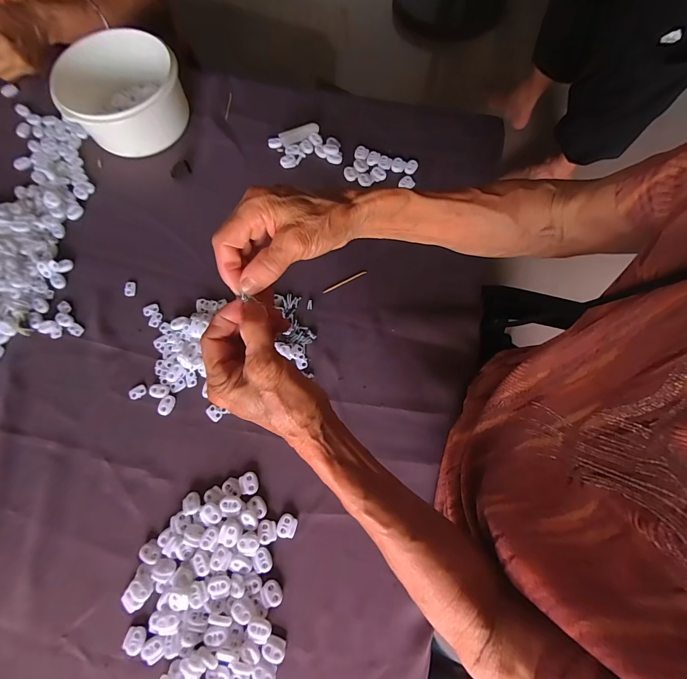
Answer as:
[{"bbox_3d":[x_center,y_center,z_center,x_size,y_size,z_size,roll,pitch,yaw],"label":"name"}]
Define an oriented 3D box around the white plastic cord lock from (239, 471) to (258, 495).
[{"bbox_3d":[-0.103,0.155,0.379,0.019,0.005,0.022,-12,72,-4],"label":"white plastic cord lock"}]

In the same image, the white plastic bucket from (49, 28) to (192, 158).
[{"bbox_3d":[-0.304,-0.342,0.491,0.129,0.088,0.157,42,77,13],"label":"white plastic bucket"}]

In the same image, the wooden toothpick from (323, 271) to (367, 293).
[{"bbox_3d":[0.002,-0.074,0.450,0.062,0.004,0.005,-26,74,-8],"label":"wooden toothpick"}]

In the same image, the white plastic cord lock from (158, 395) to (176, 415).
[{"bbox_3d":[-0.204,0.075,0.405,0.016,0.004,0.023,13,73,5],"label":"white plastic cord lock"}]

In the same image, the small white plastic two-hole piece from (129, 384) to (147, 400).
[{"bbox_3d":[-0.241,0.061,0.410,0.020,0.004,0.014,-38,76,-11],"label":"small white plastic two-hole piece"}]

